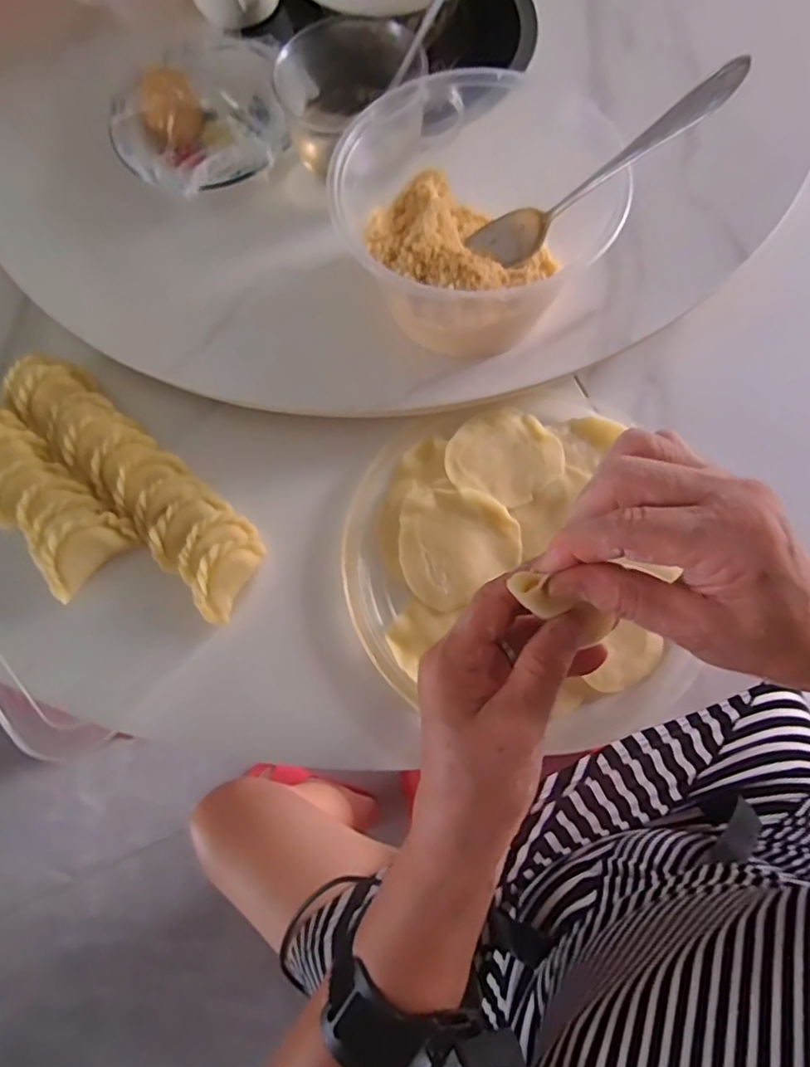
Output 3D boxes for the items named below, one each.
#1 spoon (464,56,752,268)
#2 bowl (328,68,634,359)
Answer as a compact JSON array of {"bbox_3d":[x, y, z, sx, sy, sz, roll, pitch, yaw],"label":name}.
[{"bbox_3d":[0.103,-0.207,0.325,0.027,0.171,0.032,25,71,-28],"label":"spoon"},{"bbox_3d":[0.051,-0.214,0.373,0.180,0.090,0.177,-1,72,2],"label":"bowl"}]

